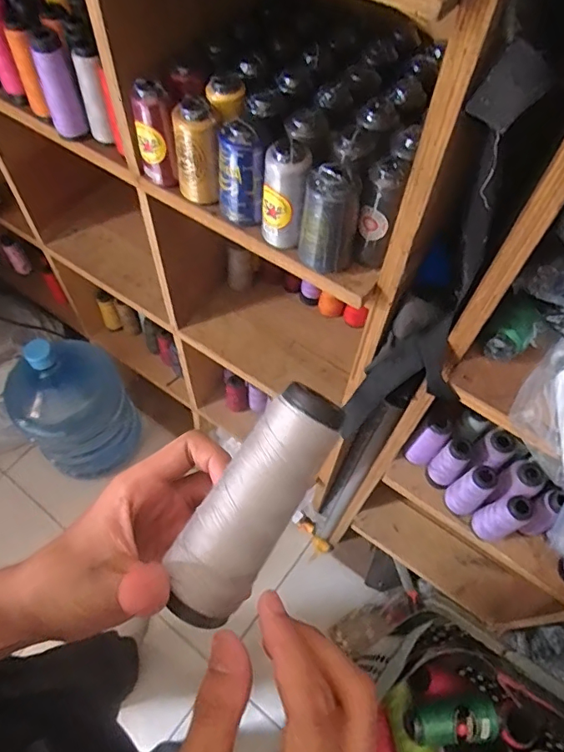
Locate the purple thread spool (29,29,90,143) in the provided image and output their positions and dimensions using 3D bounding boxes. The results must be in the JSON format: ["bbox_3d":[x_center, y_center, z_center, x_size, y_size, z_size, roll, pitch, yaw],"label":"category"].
[{"bbox_3d":[-0.264,-0.340,0.593,0.034,0.120,0.031,-25,64,-16],"label":"purple thread spool"}]

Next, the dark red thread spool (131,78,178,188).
[{"bbox_3d":[-0.142,-0.265,0.556,0.036,0.108,0.031,-11,61,-9],"label":"dark red thread spool"}]

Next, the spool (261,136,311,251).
[{"bbox_3d":[0.002,-0.184,0.520,0.043,0.113,0.051,2,60,-2],"label":"spool"}]

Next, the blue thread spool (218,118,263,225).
[{"bbox_3d":[-0.045,-0.211,0.533,0.045,0.105,0.043,-6,61,-7],"label":"blue thread spool"}]

